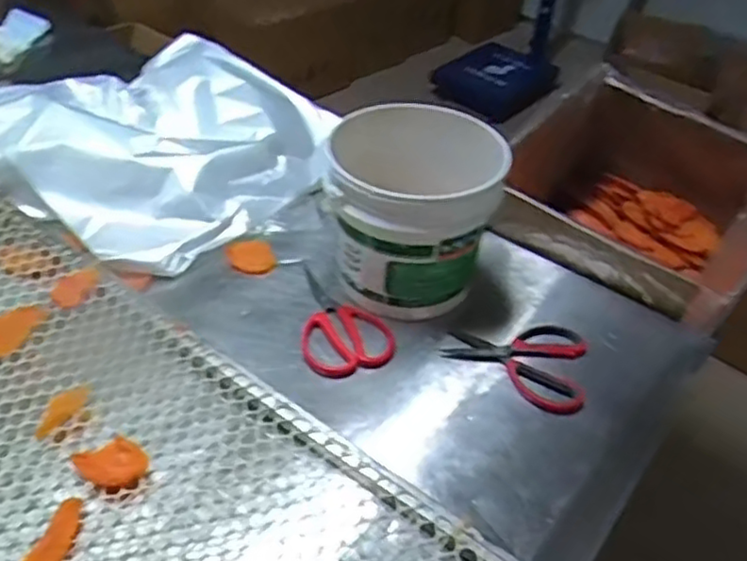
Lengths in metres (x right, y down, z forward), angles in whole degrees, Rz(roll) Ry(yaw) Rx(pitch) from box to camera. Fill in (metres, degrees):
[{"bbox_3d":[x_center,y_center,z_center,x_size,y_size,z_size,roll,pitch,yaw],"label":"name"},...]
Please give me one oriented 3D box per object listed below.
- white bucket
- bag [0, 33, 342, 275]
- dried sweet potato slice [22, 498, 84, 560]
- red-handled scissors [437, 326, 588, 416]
[{"bbox_3d":[0.048,-0.073,0.783,0.170,0.191,0.170,3,44,-3],"label":"white bucket"},{"bbox_3d":[-0.289,-0.206,0.936,0.387,0.095,0.412,32,49,25],"label":"bag"},{"bbox_3d":[-0.263,0.218,0.550,0.028,0.015,0.082,14,44,9],"label":"dried sweet potato slice"},{"bbox_3d":[0.156,0.085,0.745,0.148,0.021,0.116,14,44,8],"label":"red-handled scissors"}]

